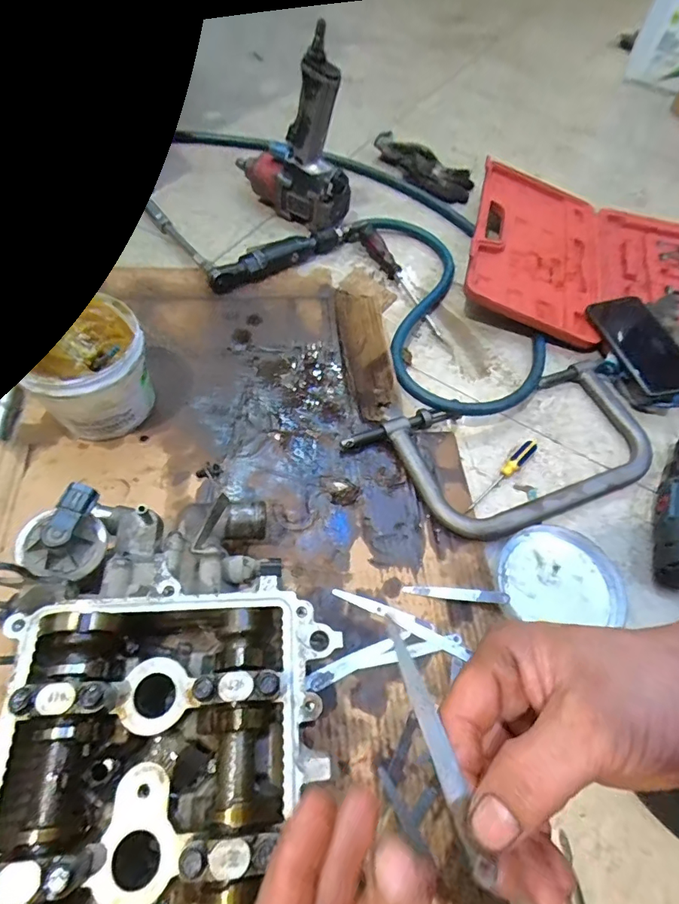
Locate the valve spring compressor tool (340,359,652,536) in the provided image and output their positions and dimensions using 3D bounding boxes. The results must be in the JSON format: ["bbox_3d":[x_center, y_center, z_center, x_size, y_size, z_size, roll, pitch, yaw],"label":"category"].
[{"bbox_3d":[0.203,-0.003,0.536,0.335,0.040,0.166,-19,63,-15],"label":"valve spring compressor tool"}]

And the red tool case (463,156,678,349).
[{"bbox_3d":[0.396,-0.282,0.692,0.406,0.060,0.337,14,59,4],"label":"red tool case"}]

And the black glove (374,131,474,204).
[{"bbox_3d":[0.140,-0.494,0.811,0.194,0.043,0.075,32,62,14],"label":"black glove"}]

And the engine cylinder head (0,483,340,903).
[{"bbox_3d":[-0.111,0.221,0.255,0.208,0.122,0.459,-2,60,-6],"label":"engine cylinder head"}]

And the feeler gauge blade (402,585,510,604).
[{"bbox_3d":[0.110,0.134,0.446,0.096,0.004,0.010,4,74,7],"label":"feeler gauge blade"}]

